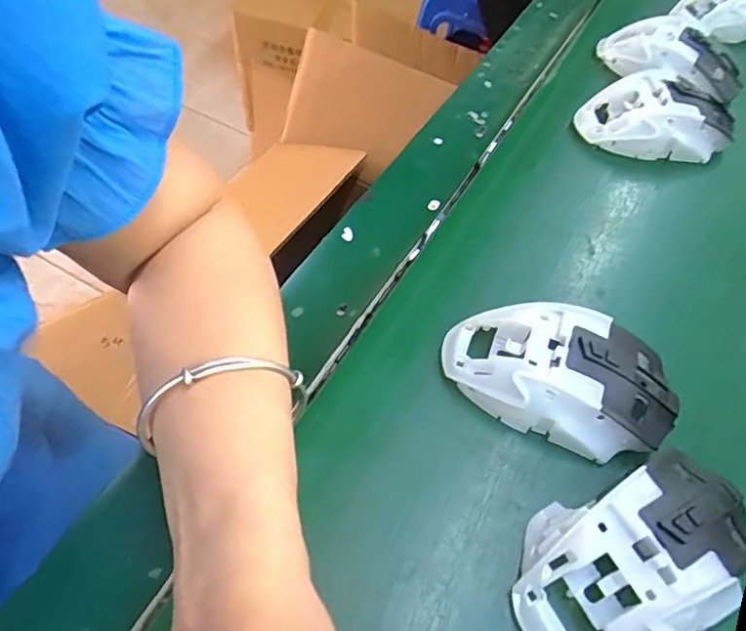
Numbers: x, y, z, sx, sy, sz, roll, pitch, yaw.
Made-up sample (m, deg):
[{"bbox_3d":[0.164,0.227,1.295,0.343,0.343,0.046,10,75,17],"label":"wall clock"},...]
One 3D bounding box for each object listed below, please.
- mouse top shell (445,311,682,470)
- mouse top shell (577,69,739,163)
[{"bbox_3d":[0.094,0.030,0.288,0.114,0.041,0.060,20,57,8],"label":"mouse top shell"},{"bbox_3d":[0.211,-0.147,0.418,0.114,0.038,0.059,5,56,-2],"label":"mouse top shell"}]

